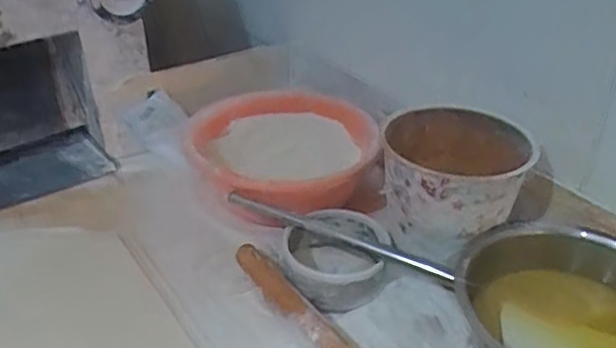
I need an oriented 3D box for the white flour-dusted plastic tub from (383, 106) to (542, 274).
[{"bbox_3d":[0.182,0.007,0.766,0.165,0.135,0.199,3,34,6],"label":"white flour-dusted plastic tub"}]

